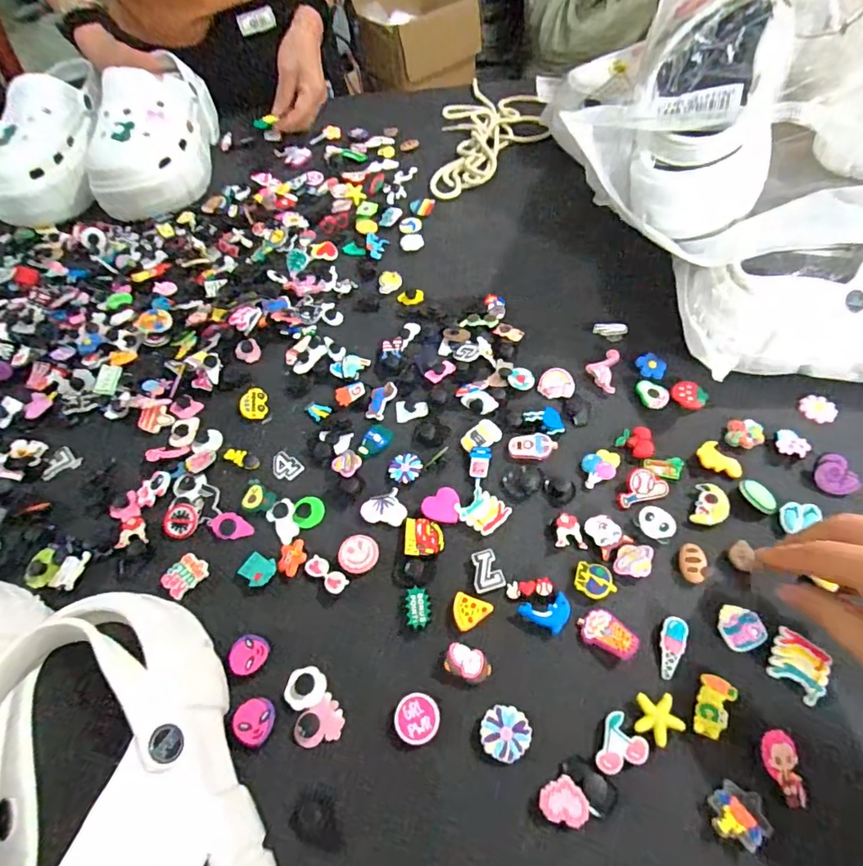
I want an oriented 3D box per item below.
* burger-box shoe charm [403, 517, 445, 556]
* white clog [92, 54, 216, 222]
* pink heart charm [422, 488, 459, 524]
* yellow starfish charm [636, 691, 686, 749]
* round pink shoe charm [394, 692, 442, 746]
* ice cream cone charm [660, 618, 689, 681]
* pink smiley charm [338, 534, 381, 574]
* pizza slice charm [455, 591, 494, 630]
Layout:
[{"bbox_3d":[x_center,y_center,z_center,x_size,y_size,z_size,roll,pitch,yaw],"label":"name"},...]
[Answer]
[{"bbox_3d":[-0.005,0.070,0.342,0.026,0.006,0.028,-1,56,3],"label":"burger-box shoe charm"},{"bbox_3d":[-0.337,-0.361,0.607,0.108,0.096,0.212,-7,55,-1],"label":"white clog"},{"bbox_3d":[0.007,0.050,0.356,0.026,0.004,0.027,-2,56,3],"label":"pink heart charm"},{"bbox_3d":[0.123,0.155,0.275,0.025,0.004,0.025,-2,56,3],"label":"yellow starfish charm"},{"bbox_3d":[-0.008,0.162,0.285,0.025,0.010,0.025,-2,56,3],"label":"round pink shoe charm"},{"bbox_3d":[0.141,0.126,0.295,0.014,0.004,0.035,17,72,15],"label":"ice cream cone charm"},{"bbox_3d":[-0.049,0.082,0.340,0.025,0.006,0.026,-2,56,3],"label":"pink smiley charm"},{"bbox_3d":[0.024,0.113,0.313,0.023,0.007,0.021,18,59,16],"label":"pizza slice charm"}]

